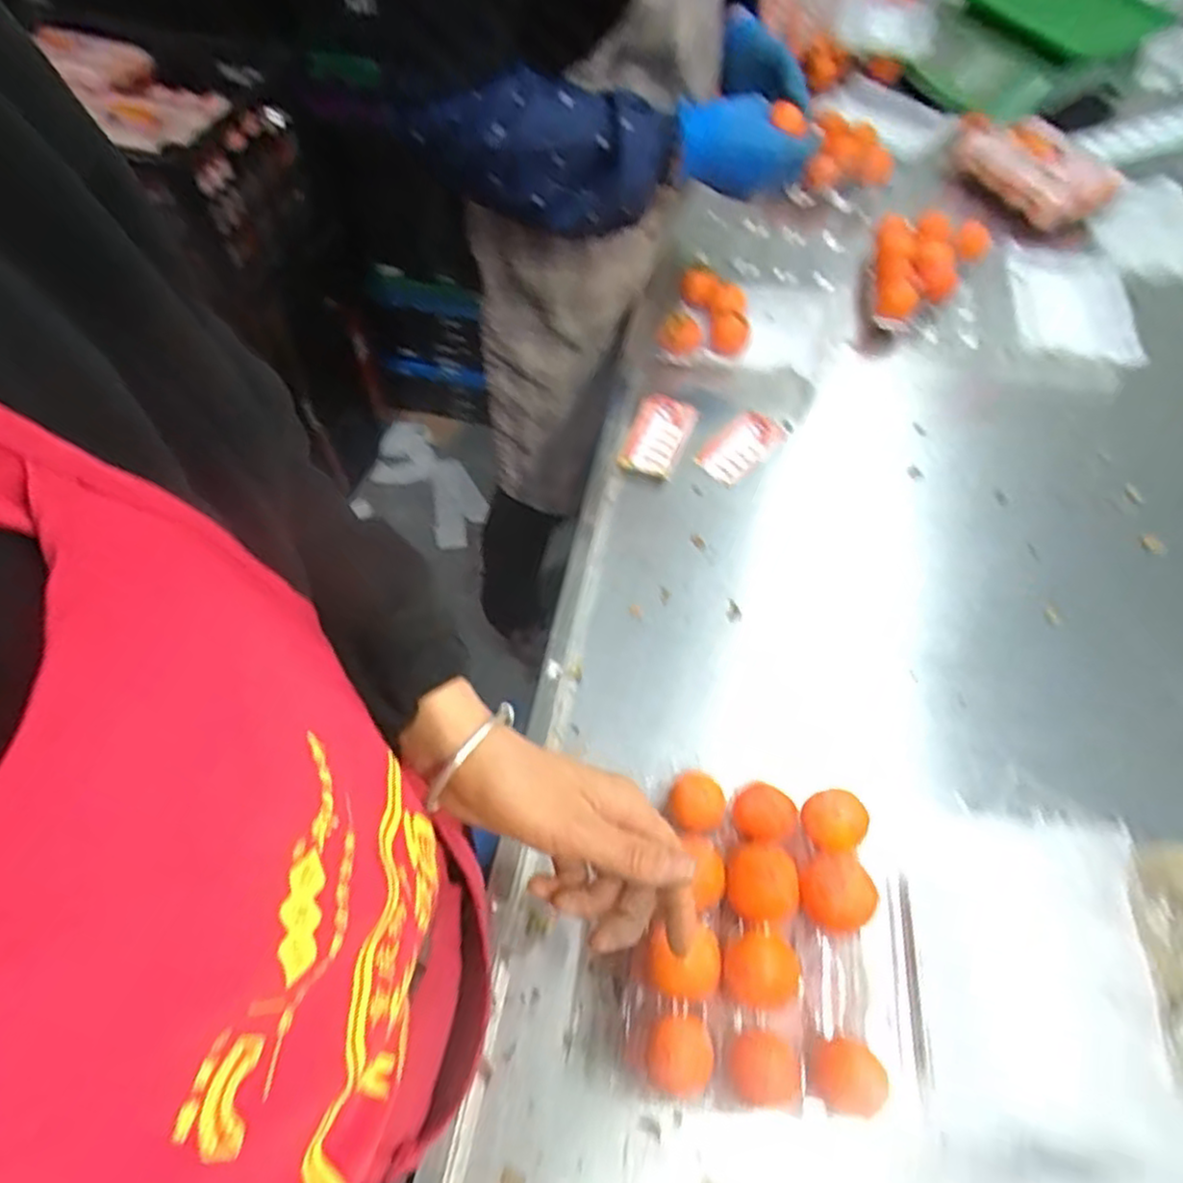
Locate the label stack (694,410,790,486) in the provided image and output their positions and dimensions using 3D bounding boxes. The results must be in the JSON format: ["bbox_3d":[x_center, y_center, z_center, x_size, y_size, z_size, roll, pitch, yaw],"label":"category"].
[{"bbox_3d":[0.156,-0.153,0.752,0.099,0.010,0.054,-40,68,-22],"label":"label stack"}]

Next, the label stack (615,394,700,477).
[{"bbox_3d":[0.068,-0.159,0.744,0.059,0.022,0.096,17,60,9],"label":"label stack"}]

